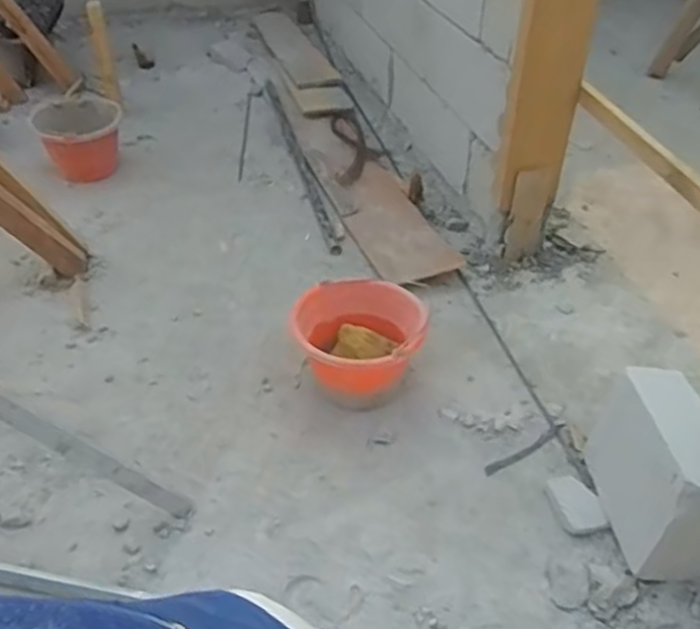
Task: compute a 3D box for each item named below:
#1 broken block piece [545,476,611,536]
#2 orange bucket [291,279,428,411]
[{"bbox_3d":[0.355,0.296,1.124,0.067,0.019,0.108,-4,40,-5],"label":"broken block piece"},{"bbox_3d":[0.013,0.060,1.312,0.244,0.166,0.199,4,40,4],"label":"orange bucket"}]

